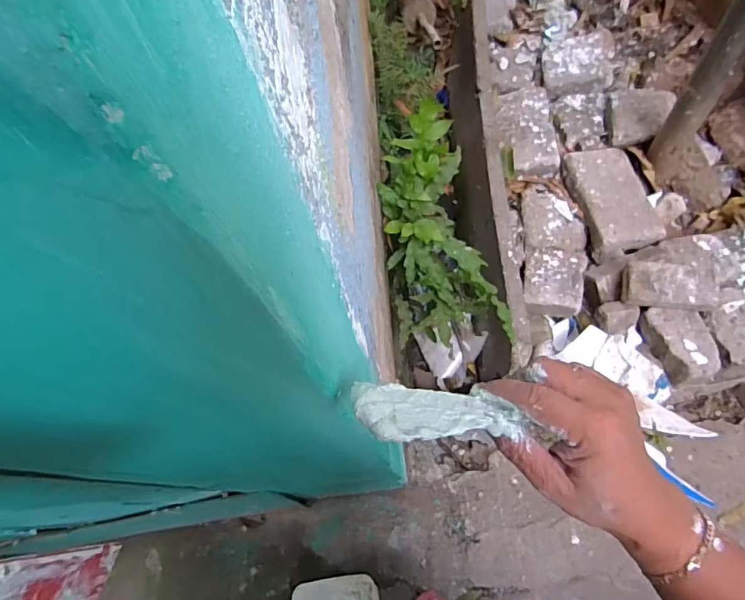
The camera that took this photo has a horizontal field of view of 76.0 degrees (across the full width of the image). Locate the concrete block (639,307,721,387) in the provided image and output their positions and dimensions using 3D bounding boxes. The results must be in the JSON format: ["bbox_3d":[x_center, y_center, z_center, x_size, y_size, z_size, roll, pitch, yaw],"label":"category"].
[{"bbox_3d":[0.784,0.112,1.213,0.138,0.088,0.199,-15,66,0],"label":"concrete block"}]

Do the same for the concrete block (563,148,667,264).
[{"bbox_3d":[0.719,-0.303,1.419,0.210,0.055,0.367,-12,66,1],"label":"concrete block"}]

